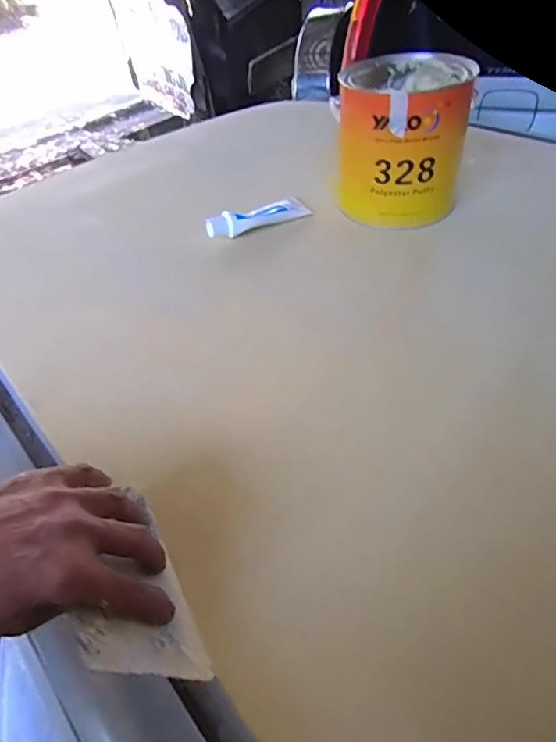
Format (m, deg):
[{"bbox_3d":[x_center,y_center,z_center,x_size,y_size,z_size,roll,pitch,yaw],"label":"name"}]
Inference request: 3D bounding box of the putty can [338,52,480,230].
[{"bbox_3d":[0.154,-0.297,0.597,0.147,0.149,0.164,-1,47,5],"label":"putty can"}]

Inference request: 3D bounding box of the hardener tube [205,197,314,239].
[{"bbox_3d":[-0.024,-0.209,0.624,0.147,0.025,0.045,-26,50,-18],"label":"hardener tube"}]

